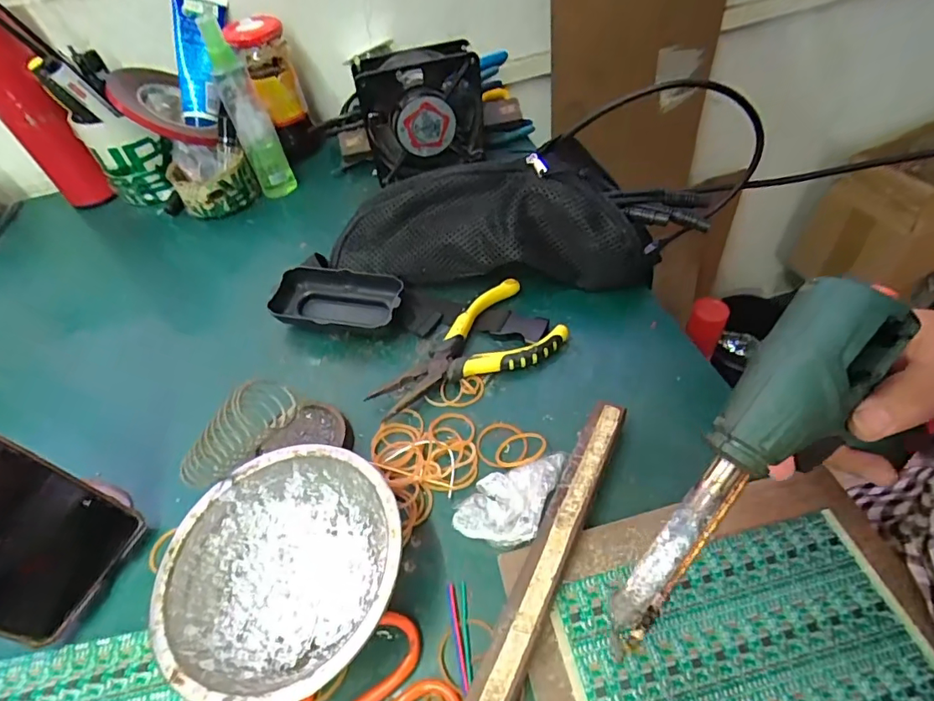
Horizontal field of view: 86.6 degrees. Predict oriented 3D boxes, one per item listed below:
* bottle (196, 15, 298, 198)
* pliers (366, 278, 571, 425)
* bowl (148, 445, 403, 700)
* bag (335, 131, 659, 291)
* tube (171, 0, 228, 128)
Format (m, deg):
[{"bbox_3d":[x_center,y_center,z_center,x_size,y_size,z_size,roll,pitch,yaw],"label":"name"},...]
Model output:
[{"bbox_3d":[-0.225,-0.242,0.516,0.041,0.170,0.037,-21,51,-11],"label":"bottle"},{"bbox_3d":[0.000,0.004,0.369,0.144,0.020,0.071,-32,54,-20],"label":"pliers"},{"bbox_3d":[-0.095,0.118,0.269,0.125,0.042,0.120,-3,50,4],"label":"bowl"},{"bbox_3d":[0.021,-0.104,0.417,0.260,0.088,0.083,1,51,7],"label":"bag"},{"bbox_3d":[-0.289,-0.315,0.540,0.055,0.131,0.034,3,13,-11],"label":"tube"}]

